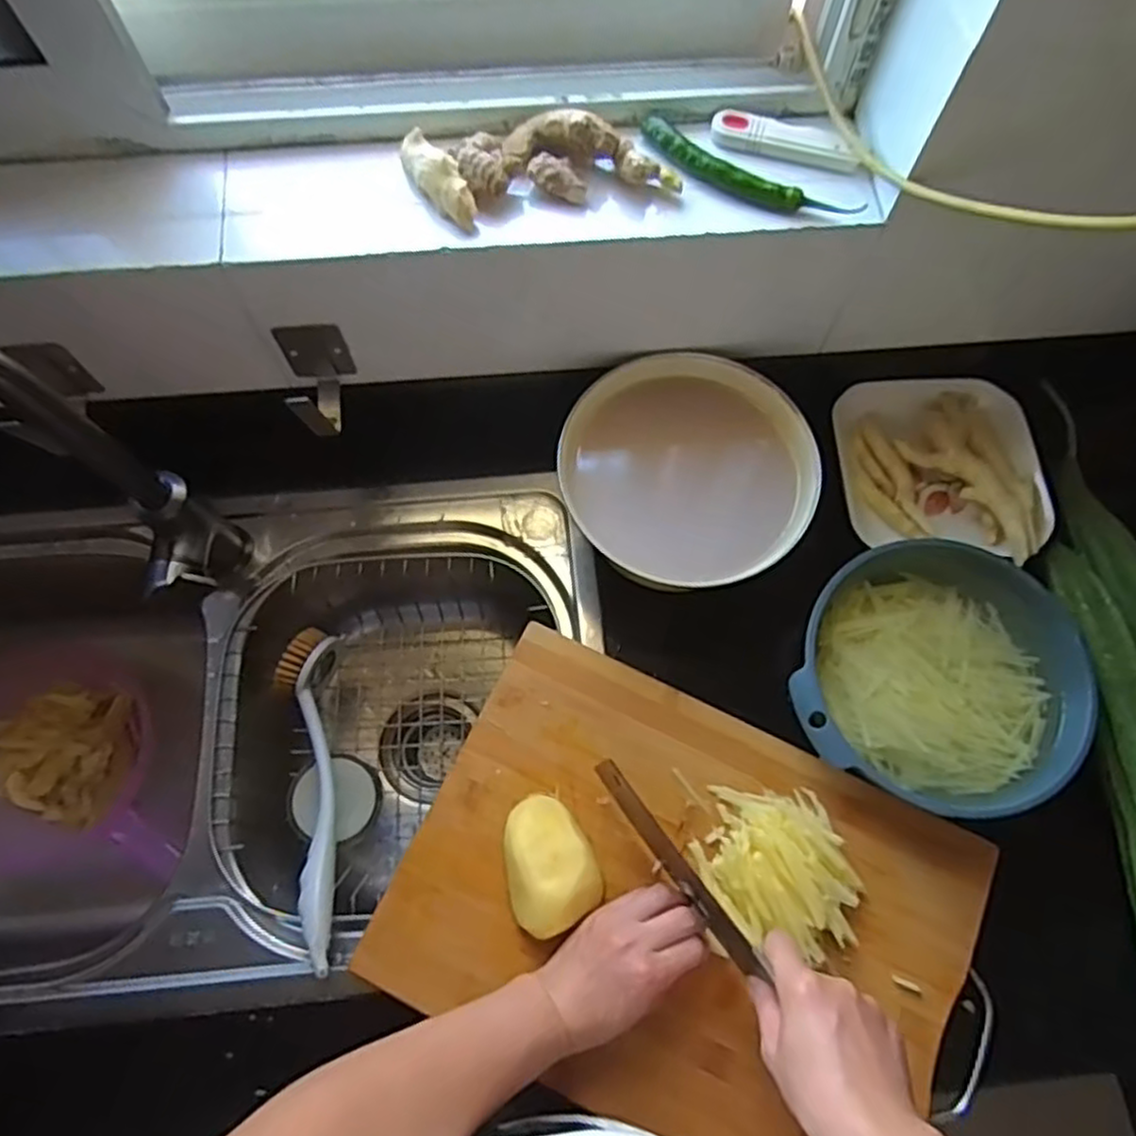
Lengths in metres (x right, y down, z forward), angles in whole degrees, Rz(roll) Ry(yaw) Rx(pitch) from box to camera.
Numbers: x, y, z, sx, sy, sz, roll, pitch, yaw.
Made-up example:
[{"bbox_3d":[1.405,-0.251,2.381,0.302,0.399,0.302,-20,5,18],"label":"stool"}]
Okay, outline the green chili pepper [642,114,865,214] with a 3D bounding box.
[{"bbox_3d":[0.119,-0.263,0.498,0.156,0.017,0.032,27,71,9],"label":"green chili pepper"}]

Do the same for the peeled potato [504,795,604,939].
[{"bbox_3d":[-0.015,0.211,0.531,0.061,0.041,0.088,-20,71,-8],"label":"peeled potato"}]

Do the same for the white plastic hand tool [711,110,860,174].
[{"bbox_3d":[0.149,-0.294,0.509,0.100,0.012,0.025,16,70,5],"label":"white plastic hand tool"}]

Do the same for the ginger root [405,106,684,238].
[{"bbox_3d":[-0.018,-0.275,0.491,0.167,0.035,0.064,-12,70,-5],"label":"ginger root"}]

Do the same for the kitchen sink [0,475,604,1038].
[{"bbox_3d":[-0.344,0.164,0.690,0.721,0.201,0.411,-3,69,-2],"label":"kitchen sink"}]

